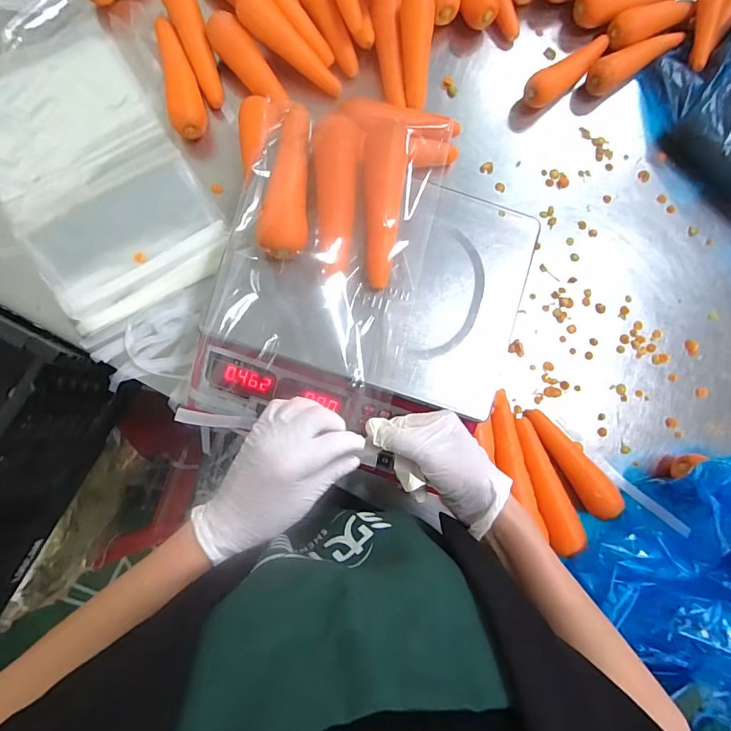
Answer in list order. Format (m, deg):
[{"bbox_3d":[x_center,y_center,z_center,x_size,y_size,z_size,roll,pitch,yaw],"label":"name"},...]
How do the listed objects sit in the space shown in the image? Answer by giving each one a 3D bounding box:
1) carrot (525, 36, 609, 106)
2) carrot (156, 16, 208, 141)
[{"bbox_3d":[0.272,-0.396,0.573,0.147,0.045,0.037,-42,87,-8],"label":"carrot"},{"bbox_3d":[-0.229,-0.351,0.522,0.041,0.029,0.159,-16,84,-6],"label":"carrot"}]

